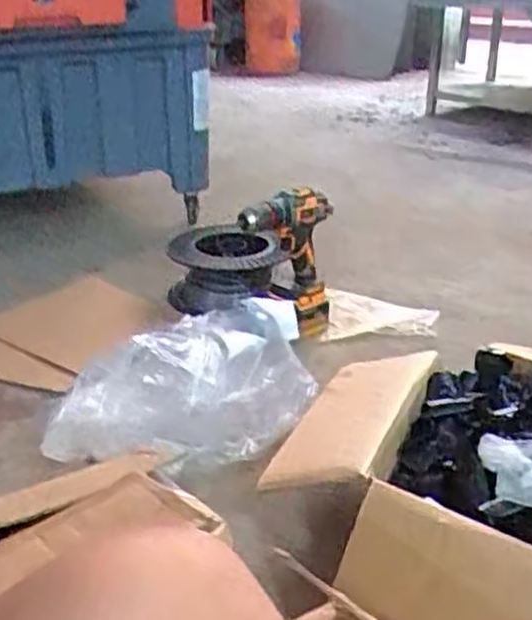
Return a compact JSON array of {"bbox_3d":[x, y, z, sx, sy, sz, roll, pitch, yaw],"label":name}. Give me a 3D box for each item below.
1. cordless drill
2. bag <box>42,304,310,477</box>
[{"bbox_3d":[0.035,-0.071,1.320,0.150,0.241,0.090,3,26,7],"label":"cordless drill"},{"bbox_3d":[-0.103,0.116,1.022,0.329,0.145,0.174,-22,33,-38],"label":"bag"}]

